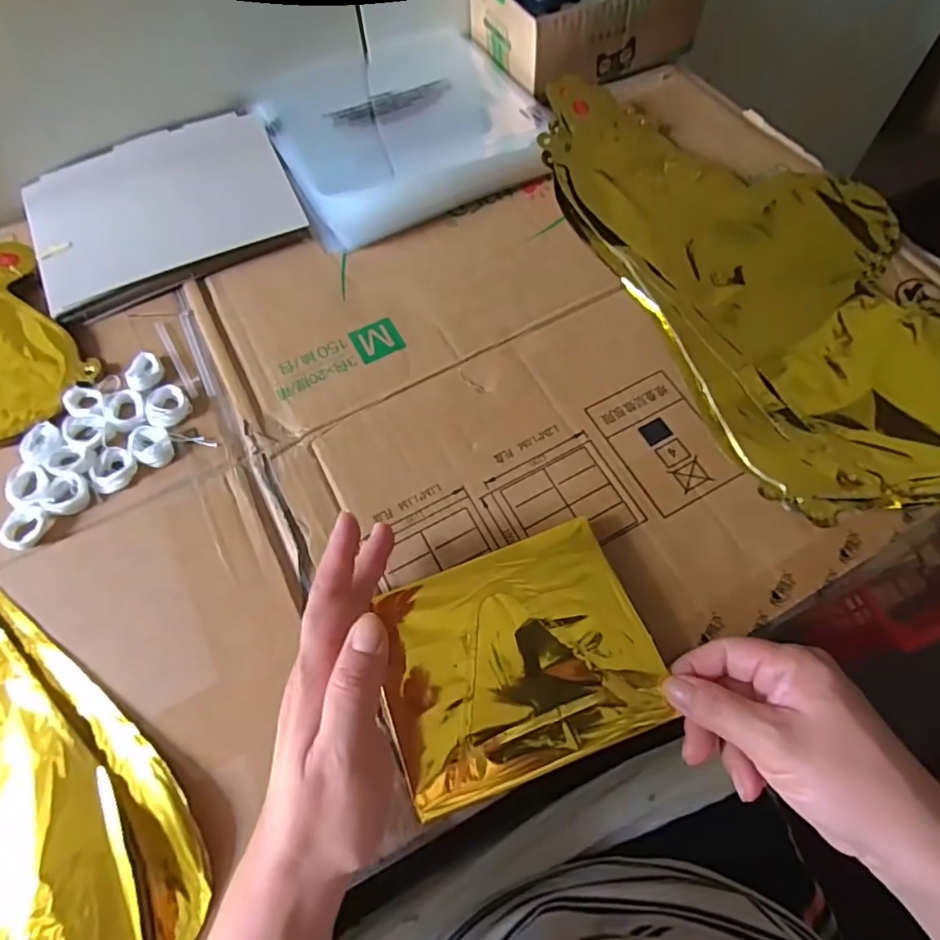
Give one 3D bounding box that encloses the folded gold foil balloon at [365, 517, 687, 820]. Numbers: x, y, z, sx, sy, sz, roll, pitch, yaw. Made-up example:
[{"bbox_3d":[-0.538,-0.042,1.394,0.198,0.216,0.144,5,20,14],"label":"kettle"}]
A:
[{"bbox_3d":[0.025,0.104,0.319,0.142,0.014,0.117,-19,69,-3],"label":"folded gold foil balloon"}]

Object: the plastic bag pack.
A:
[{"bbox_3d":[-0.064,-0.323,0.513,0.229,0.031,0.245,-23,65,-9],"label":"plastic bag pack"}]

